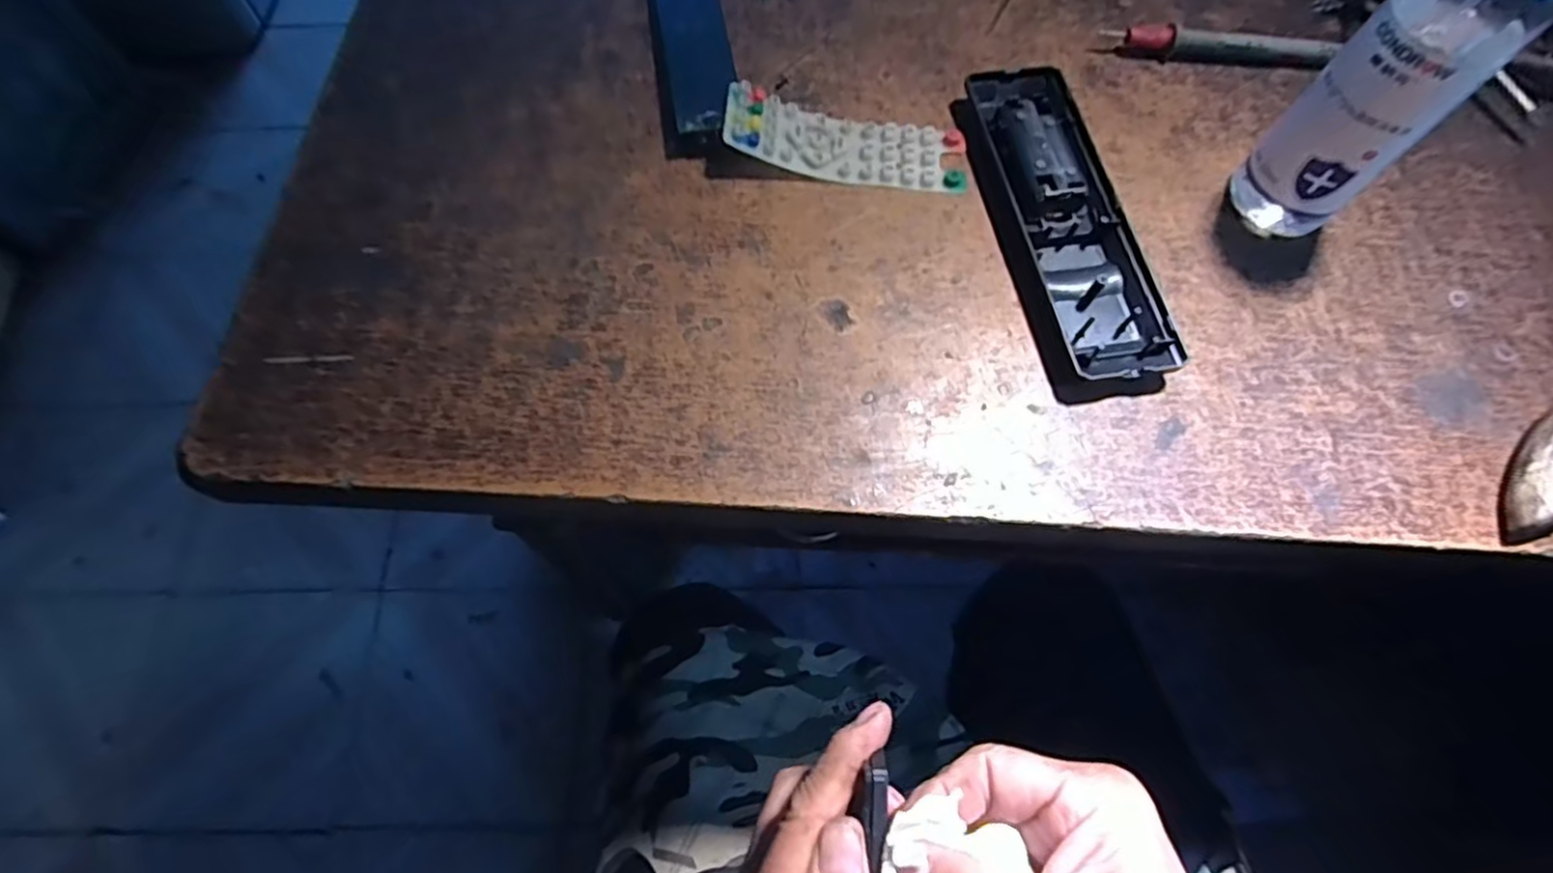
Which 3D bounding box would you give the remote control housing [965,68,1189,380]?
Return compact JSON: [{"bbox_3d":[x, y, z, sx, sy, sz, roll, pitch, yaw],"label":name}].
[{"bbox_3d":[0.109,-0.084,0.266,0.038,0.014,0.139,-9,68,-6],"label":"remote control housing"}]

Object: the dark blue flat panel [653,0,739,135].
[{"bbox_3d":[-0.034,-0.169,0.295,0.029,0.004,0.115,-10,64,-5],"label":"dark blue flat panel"}]

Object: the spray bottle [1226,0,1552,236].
[{"bbox_3d":[0.200,-0.119,0.216,0.030,0.138,0.038,-39,70,-14],"label":"spray bottle"}]

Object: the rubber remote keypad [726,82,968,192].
[{"bbox_3d":[0.028,-0.116,0.274,0.092,0.016,0.030,5,67,0],"label":"rubber remote keypad"}]

